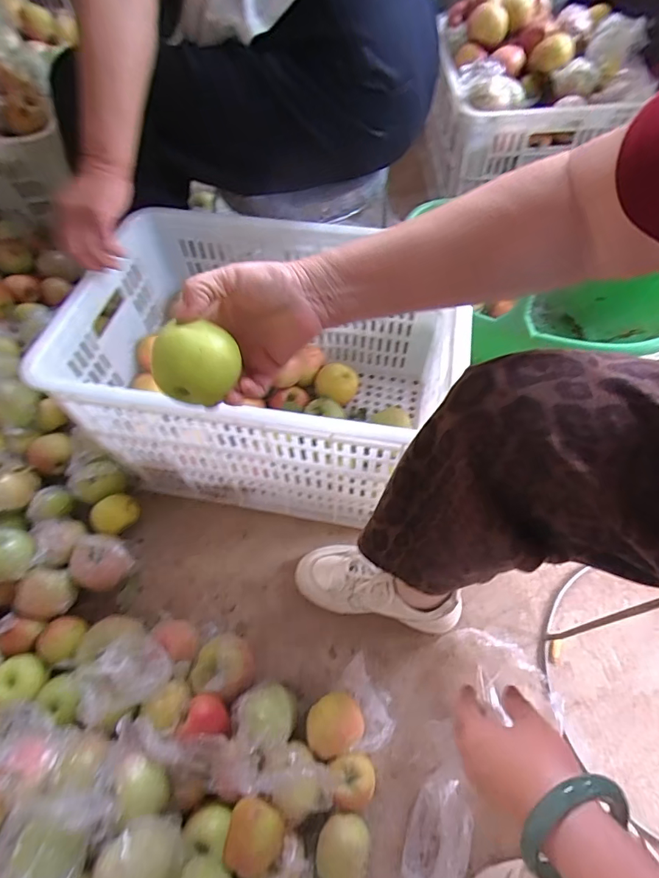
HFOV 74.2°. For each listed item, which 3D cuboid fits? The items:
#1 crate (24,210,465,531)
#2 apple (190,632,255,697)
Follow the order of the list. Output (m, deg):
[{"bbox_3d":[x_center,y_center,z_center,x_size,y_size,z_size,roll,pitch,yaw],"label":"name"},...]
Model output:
[{"bbox_3d":[-0.105,-0.108,0.698,0.454,0.298,0.381,13,60,10],"label":"crate"},{"bbox_3d":[-0.141,0.310,0.598,0.078,0.066,0.076,5,59,6],"label":"apple"}]

